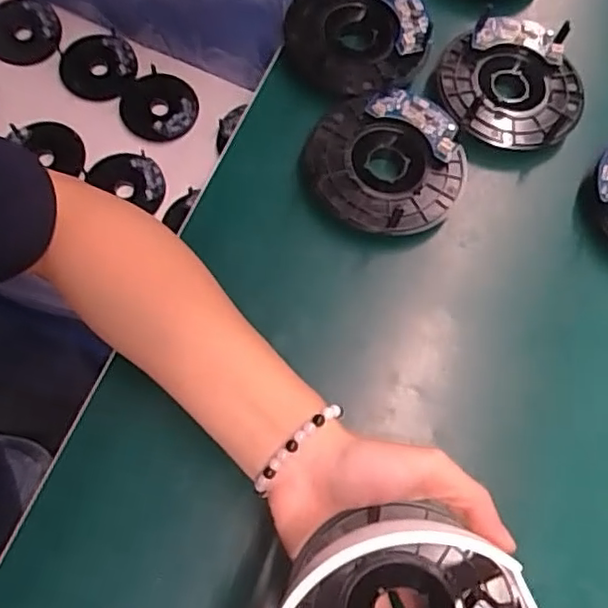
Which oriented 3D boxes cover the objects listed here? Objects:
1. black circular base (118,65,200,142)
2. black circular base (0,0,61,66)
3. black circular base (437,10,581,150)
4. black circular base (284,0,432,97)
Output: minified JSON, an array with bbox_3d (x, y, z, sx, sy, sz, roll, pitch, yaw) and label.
[{"bbox_3d":[-0.196,-0.267,0.842,0.102,0.022,0.095,2,69,-4],"label":"black circular base"},{"bbox_3d":[-0.391,-0.373,0.859,0.111,0.022,0.096,11,69,-1],"label":"black circular base"},{"bbox_3d":[0.144,-0.153,0.432,0.097,0.018,0.094,0,77,-2],"label":"black circular base"},{"bbox_3d":[0.037,-0.191,0.438,0.096,0.015,0.100,-3,70,-6],"label":"black circular base"}]

